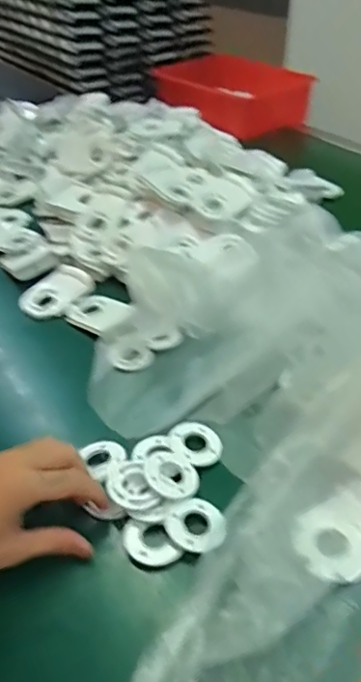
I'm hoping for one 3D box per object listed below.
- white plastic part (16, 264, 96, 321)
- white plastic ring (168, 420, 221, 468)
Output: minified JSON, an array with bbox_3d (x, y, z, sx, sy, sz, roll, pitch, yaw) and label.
[{"bbox_3d":[-0.149,-0.060,0.659,0.064,0.007,0.097,25,46,28],"label":"white plastic part"},{"bbox_3d":[0.015,0.087,0.472,0.038,0.009,0.046,-20,43,-22],"label":"white plastic ring"}]

